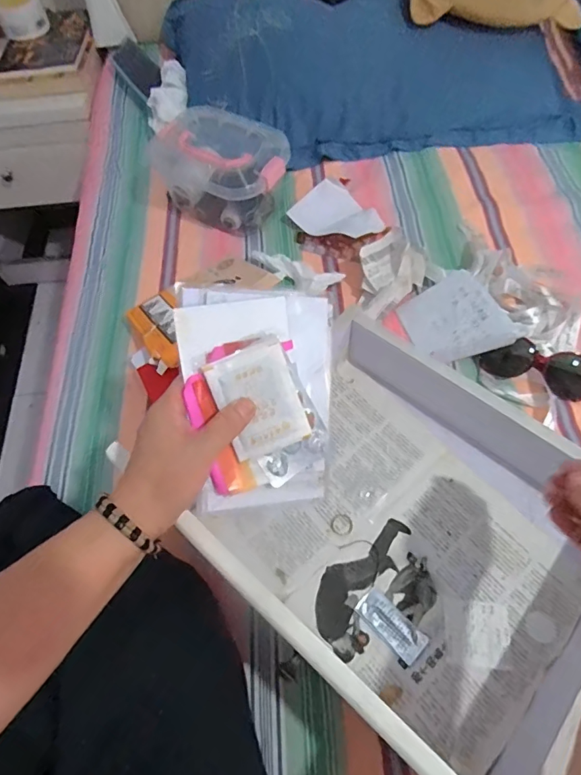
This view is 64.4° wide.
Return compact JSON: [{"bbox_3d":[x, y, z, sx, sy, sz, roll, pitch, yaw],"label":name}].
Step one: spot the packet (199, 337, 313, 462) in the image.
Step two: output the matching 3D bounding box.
[{"bbox_3d":[-0.024,0.010,0.352,0.062,0.007,0.080,-24,103,-9],"label":"packet"}]

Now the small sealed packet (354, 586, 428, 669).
[{"bbox_3d":[0.097,0.228,0.442,0.068,0.004,0.030,40,69,21],"label":"small sealed packet"}]

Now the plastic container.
[{"bbox_3d":[-0.099,-0.338,0.723,0.200,0.102,0.139,33,66,18],"label":"plastic container"}]

